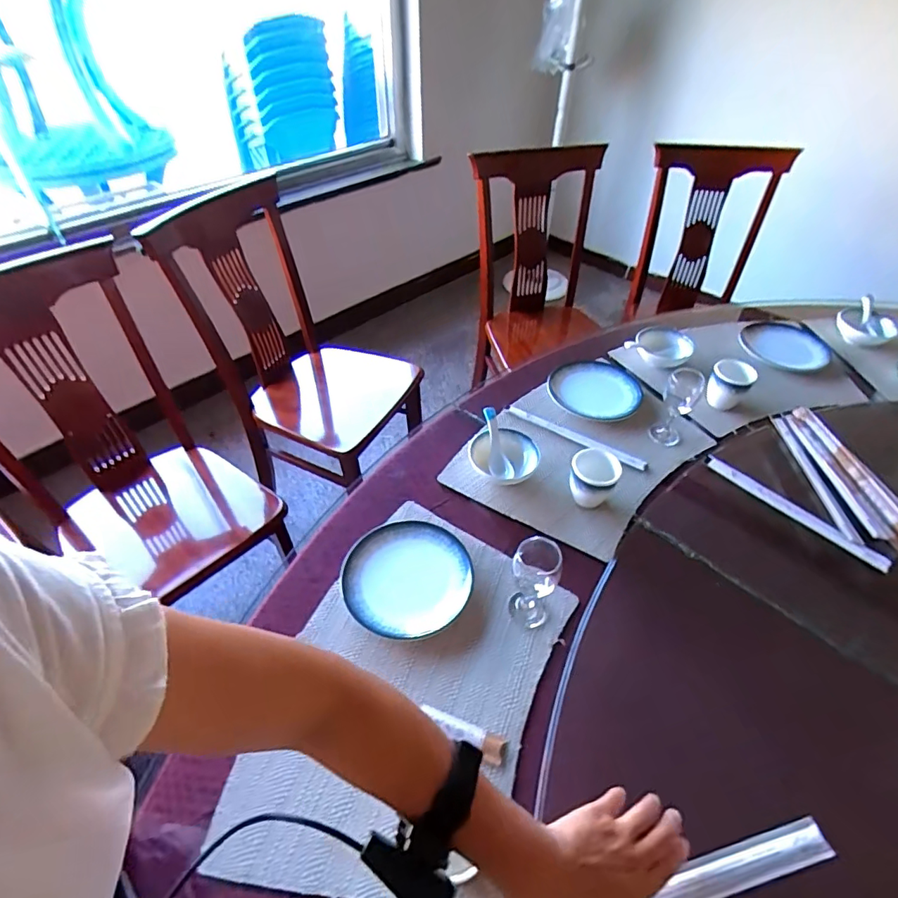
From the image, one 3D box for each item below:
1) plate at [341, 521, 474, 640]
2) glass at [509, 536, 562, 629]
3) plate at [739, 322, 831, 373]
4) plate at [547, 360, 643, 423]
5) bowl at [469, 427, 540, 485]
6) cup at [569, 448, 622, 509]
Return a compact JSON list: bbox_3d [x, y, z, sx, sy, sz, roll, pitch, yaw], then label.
[{"bbox_3d":[-0.055,0.175,0.704,0.173,0.027,0.174,1,46,-1],"label":"plate"},{"bbox_3d":[0.106,0.168,0.636,0.056,0.132,0.053,11,47,9],"label":"glass"},{"bbox_3d":[0.750,-0.234,1.124,0.181,0.018,0.169,1,46,-1],"label":"plate"},{"bbox_3d":[0.288,-0.120,1.000,0.172,0.018,0.173,1,46,-1],"label":"plate"},{"bbox_3d":[0.093,0.020,0.843,0.108,0.051,0.106,1,46,-1],"label":"bowl"},{"bbox_3d":[0.221,0.054,0.783,0.069,0.089,0.066,1,46,-1],"label":"cup"}]

